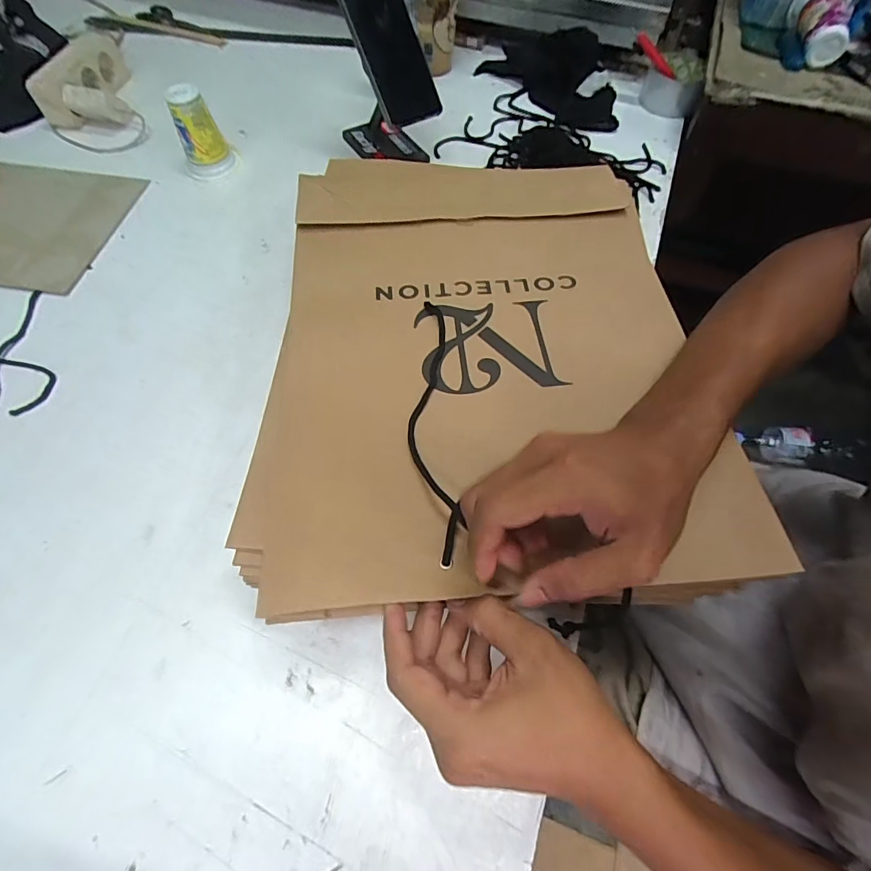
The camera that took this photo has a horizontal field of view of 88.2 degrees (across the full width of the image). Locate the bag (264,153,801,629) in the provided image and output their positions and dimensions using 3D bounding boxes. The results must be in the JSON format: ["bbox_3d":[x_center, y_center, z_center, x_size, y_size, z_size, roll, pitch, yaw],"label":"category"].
[{"bbox_3d":[0.039,-0.098,0.381,0.324,0.029,0.441,-3,62,-3],"label":"bag"}]

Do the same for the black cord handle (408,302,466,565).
[{"bbox_3d":[-0.001,-0.018,0.340,0.037,0.007,0.231,0,57,-1],"label":"black cord handle"}]

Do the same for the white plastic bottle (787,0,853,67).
[{"bbox_3d":[0.501,-0.526,0.579,0.060,0.061,0.110,2,83,0],"label":"white plastic bottle"}]

